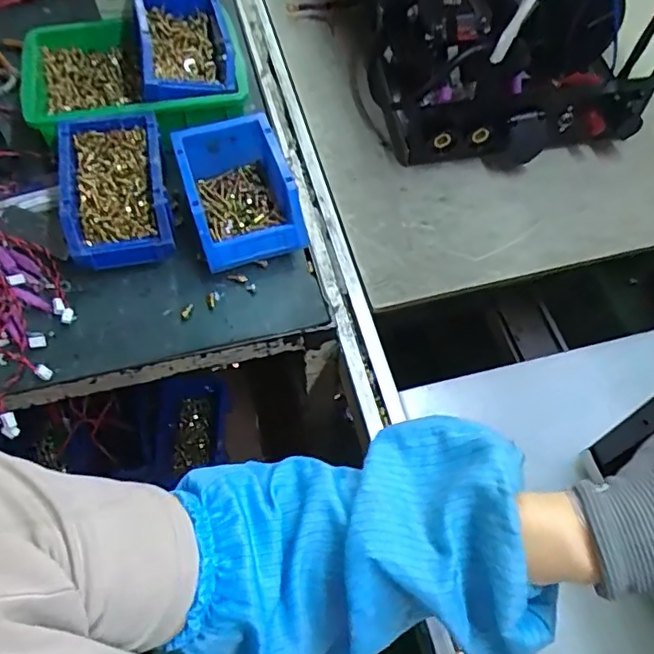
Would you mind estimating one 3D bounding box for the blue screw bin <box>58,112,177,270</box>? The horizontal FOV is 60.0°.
[{"bbox_3d":[-0.221,-0.143,0.604,0.104,0.070,0.160,-11,61,-6],"label":"blue screw bin"}]

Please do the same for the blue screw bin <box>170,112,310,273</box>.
[{"bbox_3d":[-0.094,-0.147,0.611,0.107,0.068,0.158,-16,62,-8],"label":"blue screw bin"}]

